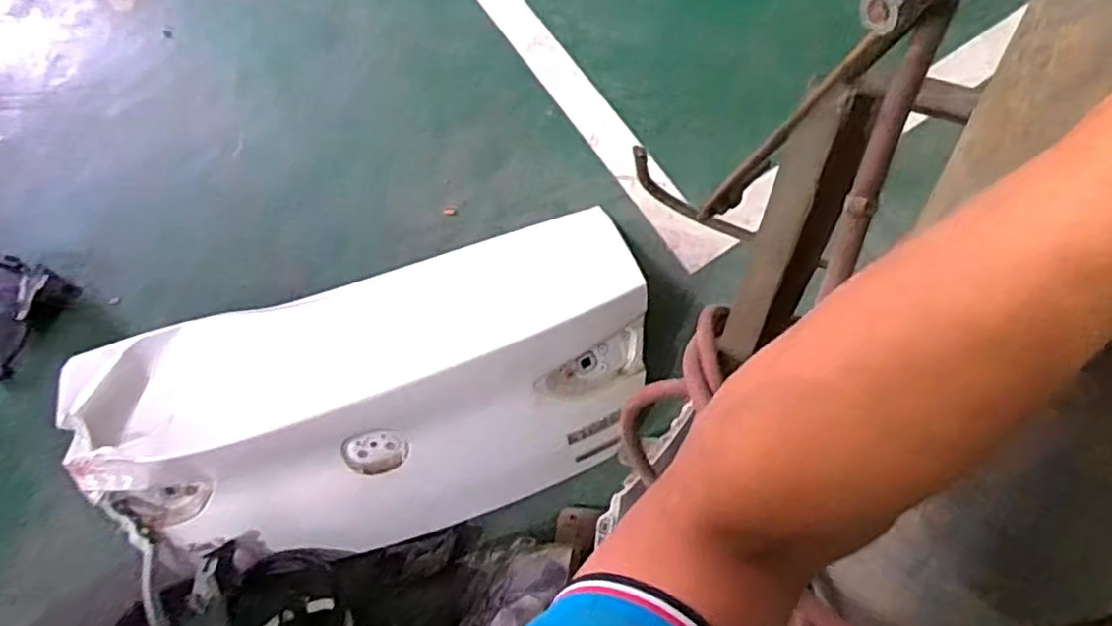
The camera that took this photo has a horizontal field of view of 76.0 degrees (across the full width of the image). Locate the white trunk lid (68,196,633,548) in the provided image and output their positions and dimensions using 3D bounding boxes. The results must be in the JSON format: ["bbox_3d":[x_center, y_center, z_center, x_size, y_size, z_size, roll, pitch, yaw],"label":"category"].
[{"bbox_3d":[-0.393,0.173,1.396,0.996,0.238,0.553,-20,71,-1],"label":"white trunk lid"}]

